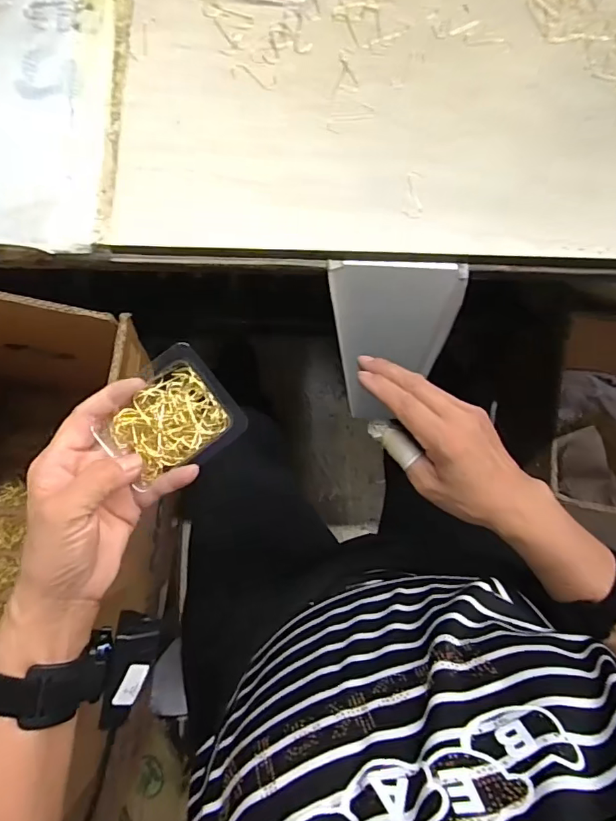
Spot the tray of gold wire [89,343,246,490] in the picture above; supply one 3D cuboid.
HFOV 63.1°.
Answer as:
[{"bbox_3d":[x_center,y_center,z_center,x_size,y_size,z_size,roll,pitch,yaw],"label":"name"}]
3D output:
[{"bbox_3d":[-0.092,0.007,0.336,0.083,0.012,0.073,-39,86,-7],"label":"tray of gold wire"}]

